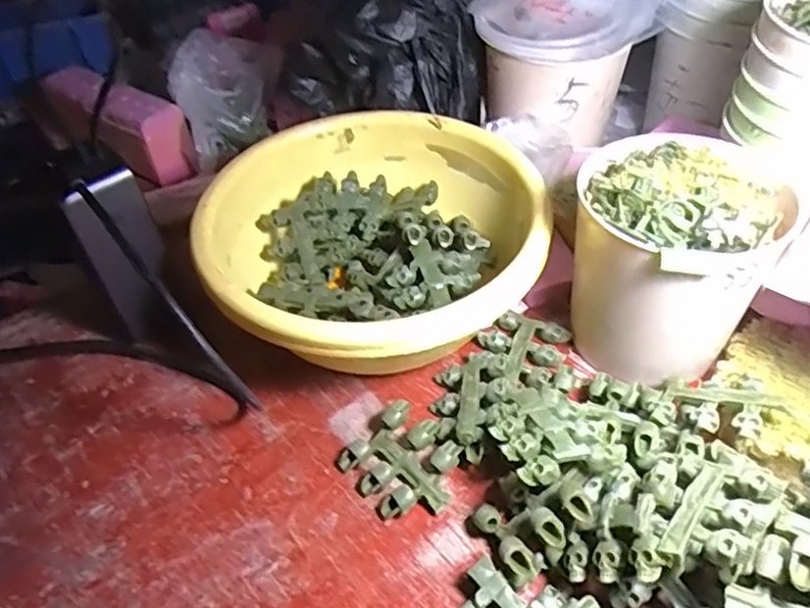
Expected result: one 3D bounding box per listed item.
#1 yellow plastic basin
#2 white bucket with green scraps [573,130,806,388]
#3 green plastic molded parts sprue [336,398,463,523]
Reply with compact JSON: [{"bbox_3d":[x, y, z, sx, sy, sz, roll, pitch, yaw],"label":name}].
[{"bbox_3d":[-0.022,-0.041,0.424,0.212,0.071,0.208,-3,45,3],"label":"yellow plastic basin"},{"bbox_3d":[0.155,-0.024,0.381,0.102,0.119,0.100,-3,45,3],"label":"white bucket with green scraps"},{"bbox_3d":[-0.001,0.091,0.360,0.055,0.015,0.060,-32,50,-23],"label":"green plastic molded parts sprue"}]

